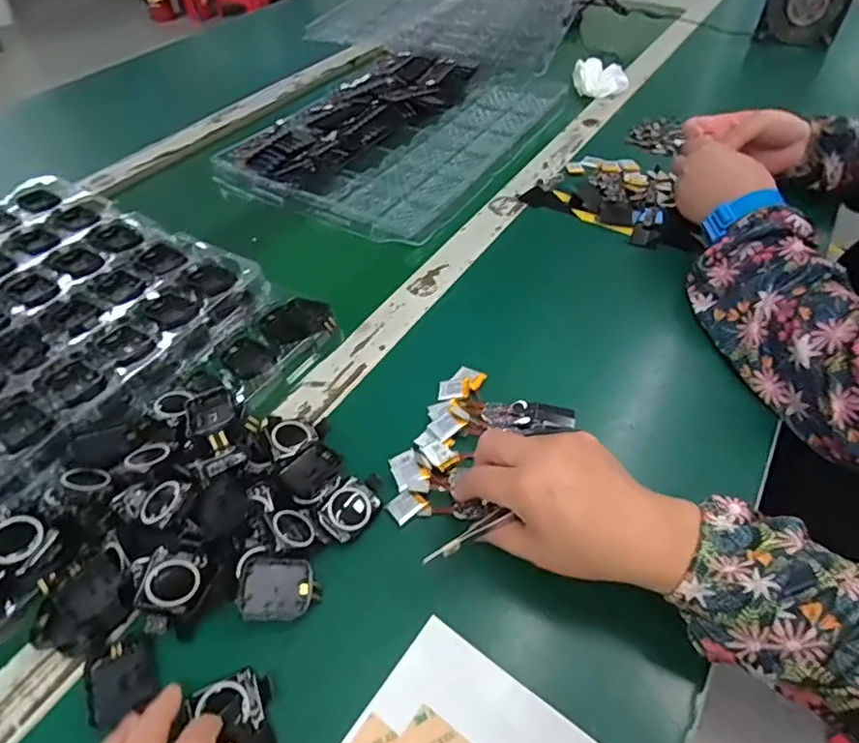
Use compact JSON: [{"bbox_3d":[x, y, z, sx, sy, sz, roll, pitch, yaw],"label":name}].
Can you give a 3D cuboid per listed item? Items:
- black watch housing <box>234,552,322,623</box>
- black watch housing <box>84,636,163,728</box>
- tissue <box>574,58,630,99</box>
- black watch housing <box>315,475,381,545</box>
[{"bbox_3d":[-0.090,0.130,0.334,0.046,0.007,0.037,5,62,-11],"label":"black watch housing"},{"bbox_3d":[-0.172,0.172,0.311,0.035,0.008,0.040,-24,52,-19],"label":"black watch housing"},{"bbox_3d":[0.255,-0.433,0.830,0.054,0.044,0.078,-26,53,-21],"label":"tissue"},{"bbox_3d":[-0.052,0.090,0.378,0.031,0.013,0.048,31,55,25],"label":"black watch housing"}]

